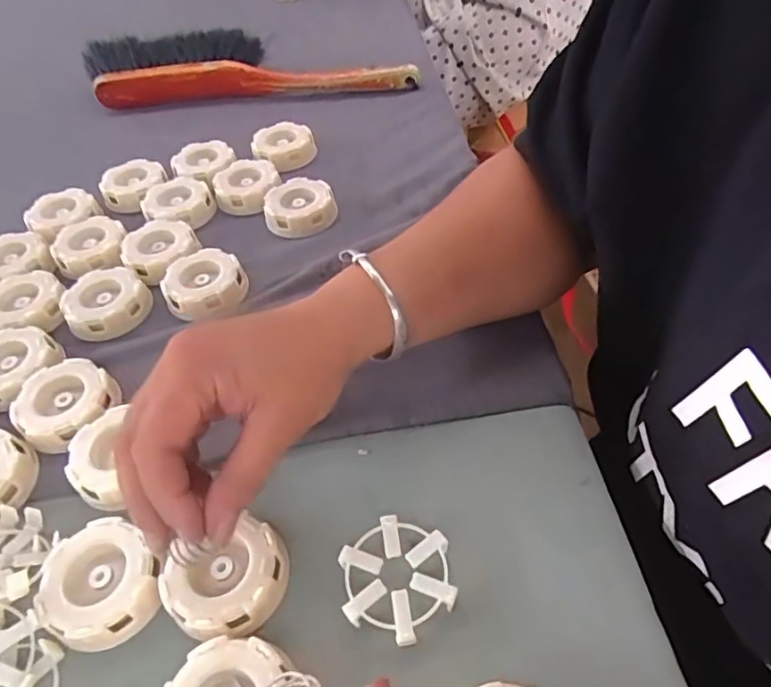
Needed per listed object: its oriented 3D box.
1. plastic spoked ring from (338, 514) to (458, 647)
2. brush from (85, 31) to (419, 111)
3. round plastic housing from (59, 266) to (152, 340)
[{"bbox_3d":[0.006,0.121,0.289,0.060,0.016,0.055,-3,49,3],"label":"plastic spoked ring"},{"bbox_3d":[-0.158,-0.339,0.671,0.385,0.051,0.094,-3,49,4],"label":"brush"},{"bbox_3d":[-0.217,-0.032,0.438,0.059,0.024,0.059,-3,49,3],"label":"round plastic housing"}]

